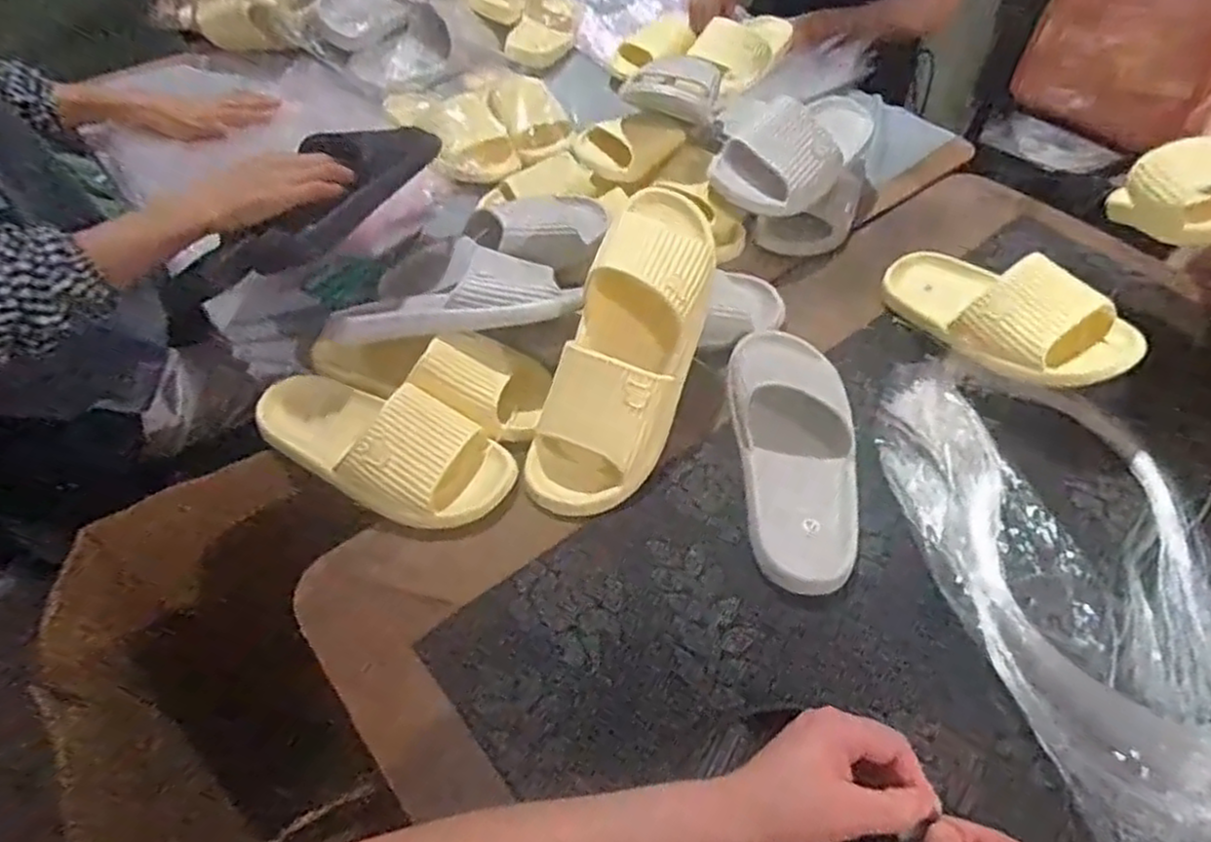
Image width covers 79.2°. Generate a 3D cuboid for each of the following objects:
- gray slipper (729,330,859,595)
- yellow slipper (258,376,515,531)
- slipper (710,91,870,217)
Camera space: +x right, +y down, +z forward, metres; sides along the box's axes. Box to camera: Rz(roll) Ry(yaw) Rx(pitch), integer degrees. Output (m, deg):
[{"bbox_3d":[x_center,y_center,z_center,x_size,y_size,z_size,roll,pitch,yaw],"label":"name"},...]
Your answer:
[{"bbox_3d":[0.167,0.014,0.648,0.108,0.066,0.273,0,50,0],"label":"gray slipper"},{"bbox_3d":[-0.205,0.017,0.642,0.241,0.068,0.109,18,53,15],"label":"yellow slipper"},{"bbox_3d":[0.235,-0.331,0.851,0.102,0.069,0.274,31,57,24],"label":"slipper"}]

